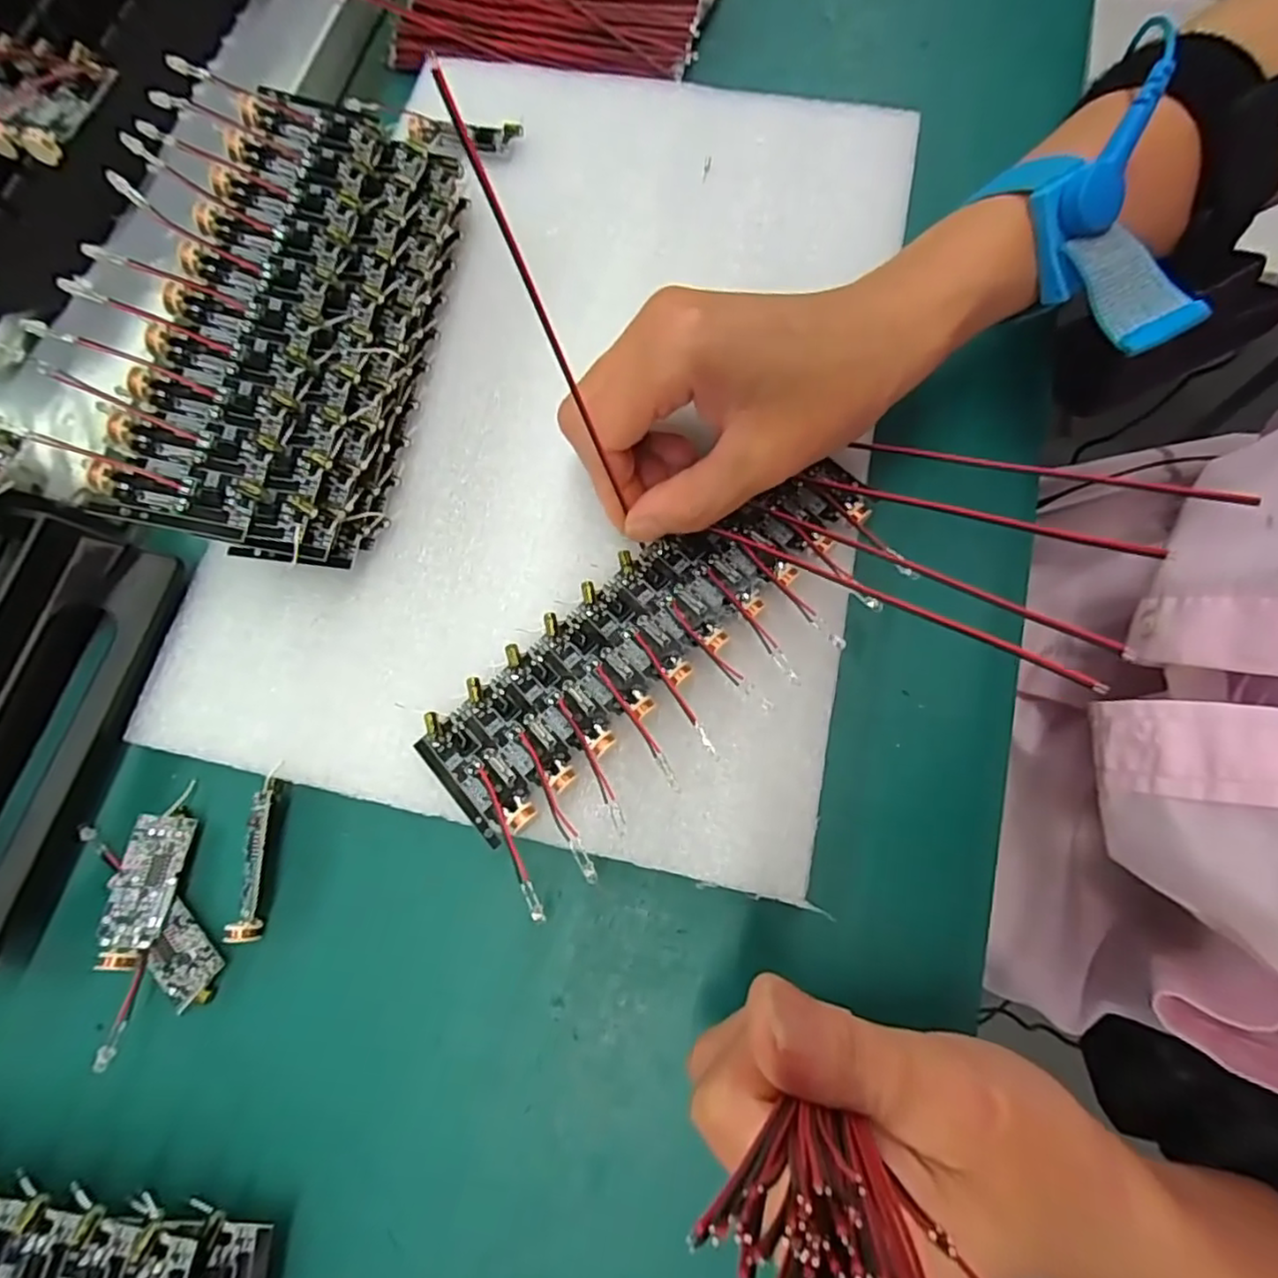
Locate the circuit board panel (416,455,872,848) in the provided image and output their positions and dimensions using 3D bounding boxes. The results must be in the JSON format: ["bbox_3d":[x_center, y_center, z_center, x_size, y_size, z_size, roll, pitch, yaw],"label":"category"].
[{"bbox_3d":[0.006,-0.006,0.211,0.161,0.008,0.047,-38,77,-9],"label":"circuit board panel"}]

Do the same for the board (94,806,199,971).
[{"bbox_3d":[-0.149,0.074,0.199,0.017,0.005,0.044,13,65,-14],"label":"board"}]

